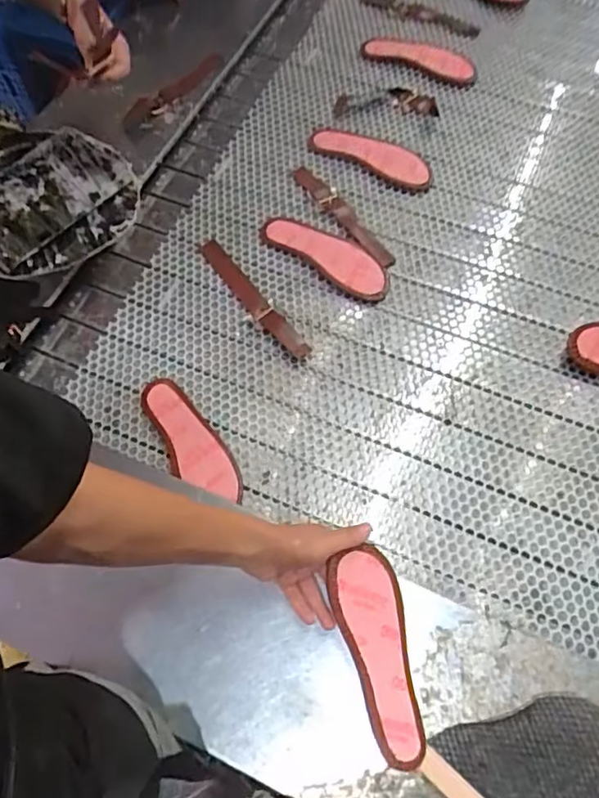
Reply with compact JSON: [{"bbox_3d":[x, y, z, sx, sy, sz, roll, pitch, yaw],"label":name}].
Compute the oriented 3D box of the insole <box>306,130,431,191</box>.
[{"bbox_3d":[0.121,-0.404,0.979,0.204,0.032,0.081,29,67,16],"label":"insole"}]

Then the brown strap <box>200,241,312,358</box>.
[{"bbox_3d":[-0.071,-0.153,0.878,0.036,0.013,0.246,-33,66,-14],"label":"brown strap"}]

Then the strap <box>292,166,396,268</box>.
[{"bbox_3d":[0.067,-0.293,0.931,0.038,0.011,0.231,-33,66,-14],"label":"strap"}]

